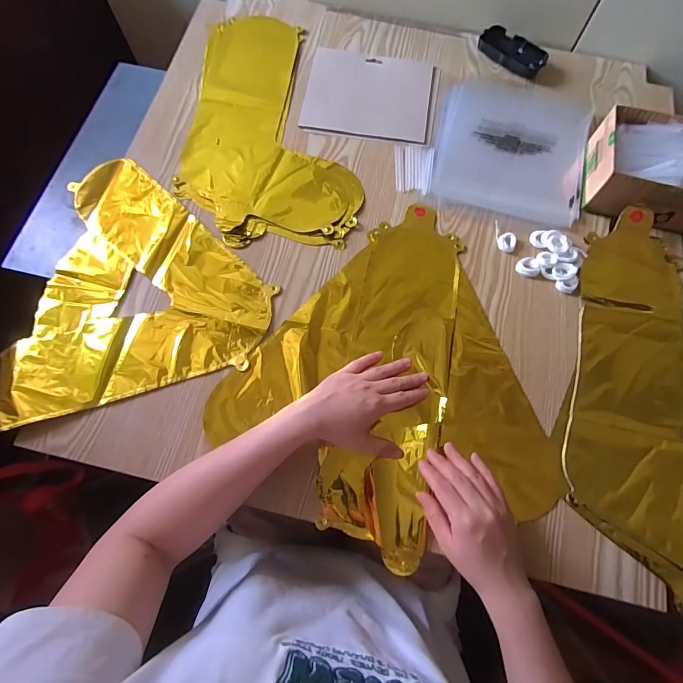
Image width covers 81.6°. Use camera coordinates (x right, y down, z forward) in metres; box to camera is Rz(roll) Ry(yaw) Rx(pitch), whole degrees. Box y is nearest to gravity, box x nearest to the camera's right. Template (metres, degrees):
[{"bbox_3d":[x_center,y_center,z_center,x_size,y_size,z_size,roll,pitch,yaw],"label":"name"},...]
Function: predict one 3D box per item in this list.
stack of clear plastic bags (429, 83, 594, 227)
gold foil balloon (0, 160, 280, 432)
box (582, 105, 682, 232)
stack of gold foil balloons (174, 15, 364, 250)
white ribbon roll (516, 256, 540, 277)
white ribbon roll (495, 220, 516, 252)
[{"bbox_3d":[0.252,-0.293,0.586,0.211,0.009,0.243,15,72,4],"label":"stack of clear plastic bags"},{"bbox_3d":[-0.270,-0.097,0.508,0.309,0.011,0.335,-15,72,-5],"label":"gold foil balloon"},{"bbox_3d":[0.430,-0.225,0.527,0.177,0.066,0.133,11,71,3],"label":"box"},{"bbox_3d":[-0.101,-0.331,0.594,0.248,0.009,0.413,2,71,0],"label":"stack of gold foil balloons"},{"bbox_3d":[0.245,-0.098,0.520,0.029,0.011,0.024,11,71,3],"label":"white ribbon roll"},{"bbox_3d":[0.222,-0.143,0.534,0.026,0.007,0.045,6,71,2],"label":"white ribbon roll"}]

